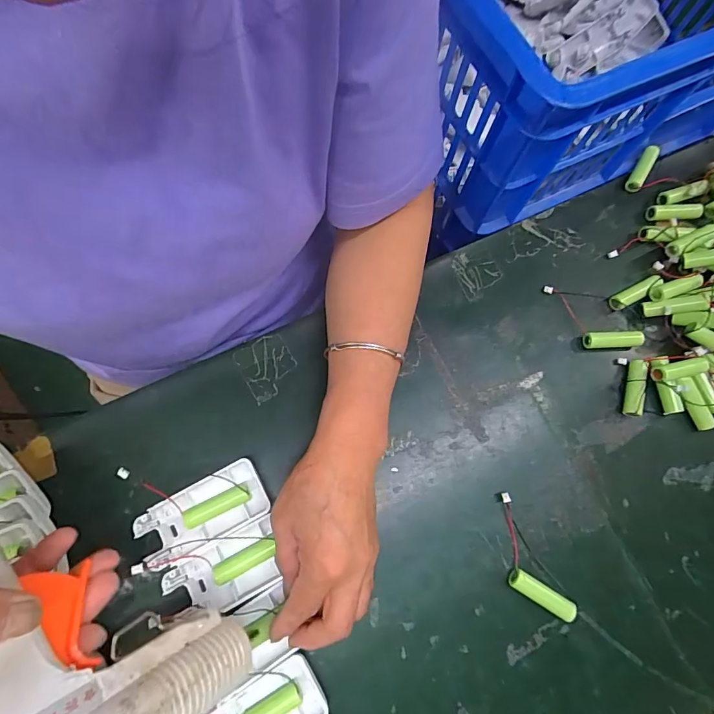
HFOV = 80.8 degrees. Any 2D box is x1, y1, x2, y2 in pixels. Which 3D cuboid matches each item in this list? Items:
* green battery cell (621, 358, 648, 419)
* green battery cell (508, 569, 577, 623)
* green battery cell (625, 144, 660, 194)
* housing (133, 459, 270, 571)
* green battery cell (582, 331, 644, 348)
[{"bbox_3d":[0.237,0.027,0.359,0.012,0.015,0.049,13,77,1],"label":"green battery cell"},{"bbox_3d":[0.140,0.179,0.315,0.051,0.015,0.015,32,78,5],"label":"green battery cell"},{"bbox_3d":[0.283,-0.186,0.416,0.013,0.012,0.053,30,78,5],"label":"green battery cell"},{"bbox_3d":[-0.114,0.117,0.315,0.091,0.016,0.045,-28,80,-8],"label":"housing"},{"bbox_3d":[0.224,-0.017,0.369,0.052,0.012,0.014,-2,77,-3],"label":"green battery cell"}]

